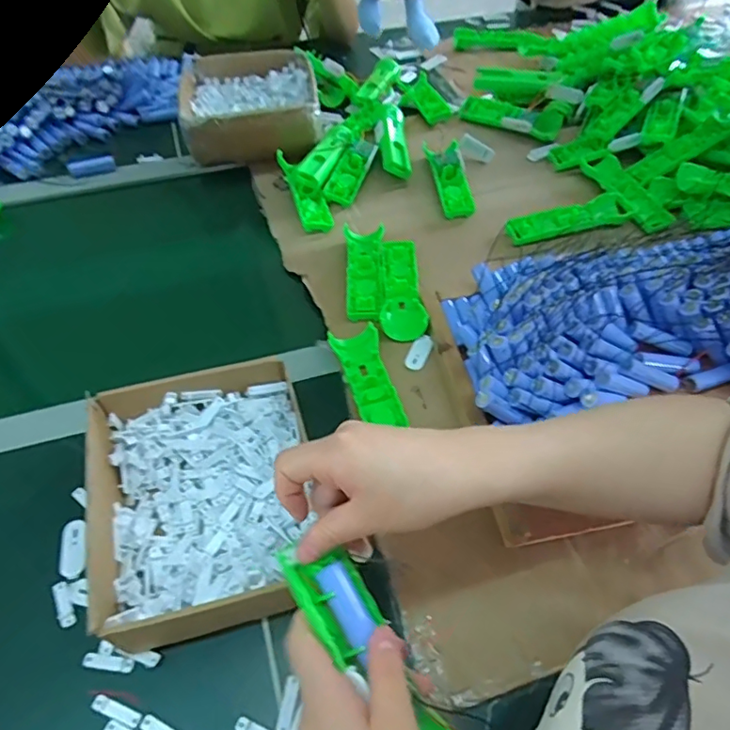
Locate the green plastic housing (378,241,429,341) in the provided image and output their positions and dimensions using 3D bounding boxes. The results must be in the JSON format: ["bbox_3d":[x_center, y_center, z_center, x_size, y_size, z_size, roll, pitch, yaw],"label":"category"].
[{"bbox_3d":[0.045,-0.095,0.656,0.050,0.027,0.154,1,52,1],"label":"green plastic housing"}]

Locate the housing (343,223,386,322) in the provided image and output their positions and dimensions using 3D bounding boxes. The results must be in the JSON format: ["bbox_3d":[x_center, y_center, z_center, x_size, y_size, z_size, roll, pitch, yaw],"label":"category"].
[{"bbox_3d":[0.001,-0.117,0.681,0.050,0.023,0.170,-2,52,-2],"label":"housing"}]

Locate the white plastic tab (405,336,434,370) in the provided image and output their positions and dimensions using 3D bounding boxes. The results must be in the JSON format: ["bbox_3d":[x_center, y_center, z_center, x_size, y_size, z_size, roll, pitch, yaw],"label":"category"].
[{"bbox_3d":[0.060,-0.015,0.604,0.022,0.007,0.043,21,55,16],"label":"white plastic tab"}]

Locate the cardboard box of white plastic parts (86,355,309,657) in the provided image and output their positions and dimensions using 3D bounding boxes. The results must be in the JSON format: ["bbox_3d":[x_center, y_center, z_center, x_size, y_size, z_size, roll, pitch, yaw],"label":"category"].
[{"bbox_3d":[-0.134,0.108,0.477,0.185,0.066,0.220,-14,54,-10],"label":"cardboard box of white plastic parts"}]

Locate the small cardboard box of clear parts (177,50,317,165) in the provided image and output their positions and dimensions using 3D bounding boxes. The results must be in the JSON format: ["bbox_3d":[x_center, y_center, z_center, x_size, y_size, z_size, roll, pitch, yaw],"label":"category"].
[{"bbox_3d":[-0.188,-0.423,0.884,0.214,0.071,0.235,-6,53,-4],"label":"small cardboard box of clear parts"}]

